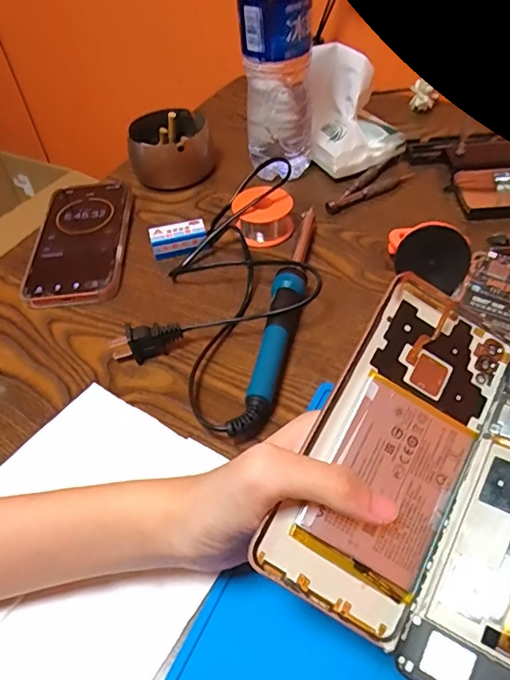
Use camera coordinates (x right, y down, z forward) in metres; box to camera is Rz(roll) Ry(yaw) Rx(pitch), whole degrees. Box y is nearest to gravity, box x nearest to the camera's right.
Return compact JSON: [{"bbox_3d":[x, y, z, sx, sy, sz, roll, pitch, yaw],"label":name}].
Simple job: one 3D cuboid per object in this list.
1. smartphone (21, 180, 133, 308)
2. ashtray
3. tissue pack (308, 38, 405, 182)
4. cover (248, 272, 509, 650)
[{"bbox_3d":[-0.160,-0.094,0.479,0.082,0.015,0.166,-6,48,1],"label":"smartphone"},{"bbox_3d":[-0.089,-0.203,0.547,0.084,0.050,0.077,-11,48,-3],"label":"ashtray"},{"bbox_3d":[0.101,-0.233,0.525,0.092,0.090,0.118,-4,48,3],"label":"tissue pack"},{"bbox_3d":[0.063,0.046,0.233,0.069,0.007,0.152,31,72,0],"label":"cover"}]

